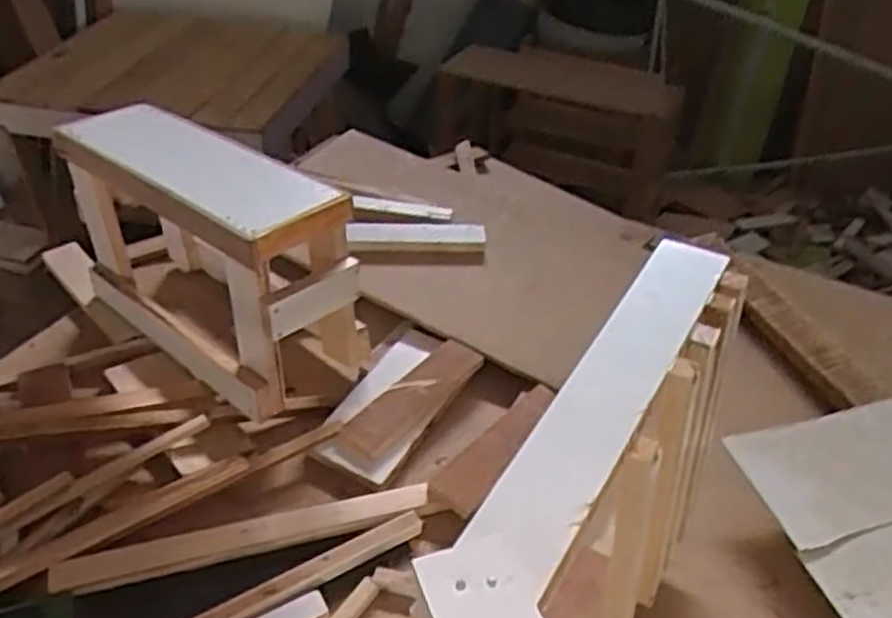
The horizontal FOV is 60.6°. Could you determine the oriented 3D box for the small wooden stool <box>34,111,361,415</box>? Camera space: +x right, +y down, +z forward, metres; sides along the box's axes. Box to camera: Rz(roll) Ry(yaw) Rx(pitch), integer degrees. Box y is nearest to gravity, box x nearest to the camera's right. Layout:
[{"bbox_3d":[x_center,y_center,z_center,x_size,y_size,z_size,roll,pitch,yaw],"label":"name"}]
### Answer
[{"bbox_3d":[-0.298,-0.070,0.901,0.452,0.263,0.166,28,47,28],"label":"small wooden stool"}]

